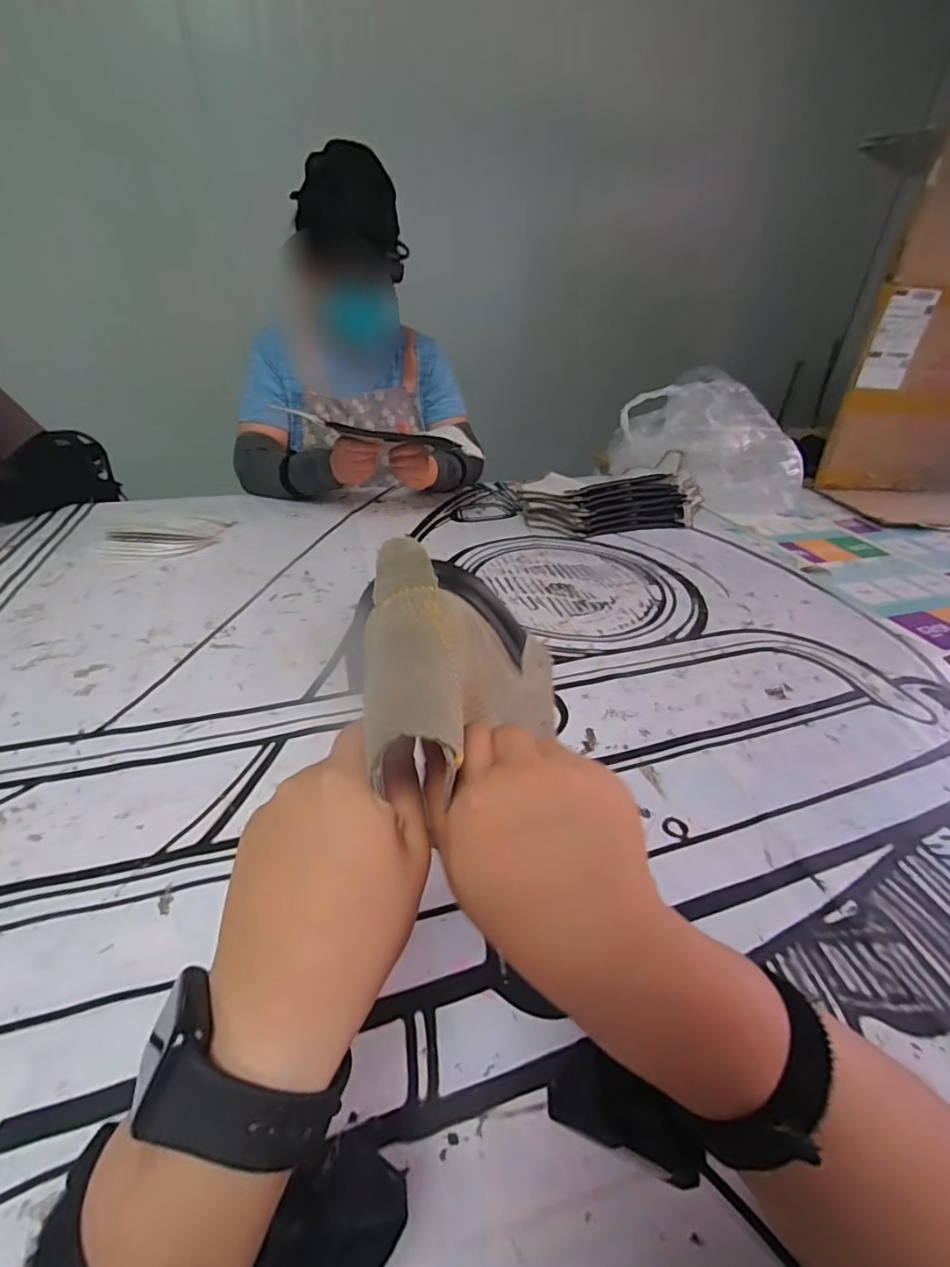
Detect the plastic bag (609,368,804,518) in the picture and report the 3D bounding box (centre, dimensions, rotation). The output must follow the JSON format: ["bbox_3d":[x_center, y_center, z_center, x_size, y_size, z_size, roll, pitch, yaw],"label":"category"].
[{"bbox_3d":[0.475,-0.379,1.060,0.351,0.212,0.222,21,38,24],"label":"plastic bag"}]

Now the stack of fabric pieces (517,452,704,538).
[{"bbox_3d":[0.263,-0.251,0.977,0.342,0.088,0.139,-9,36,-17],"label":"stack of fabric pieces"}]

